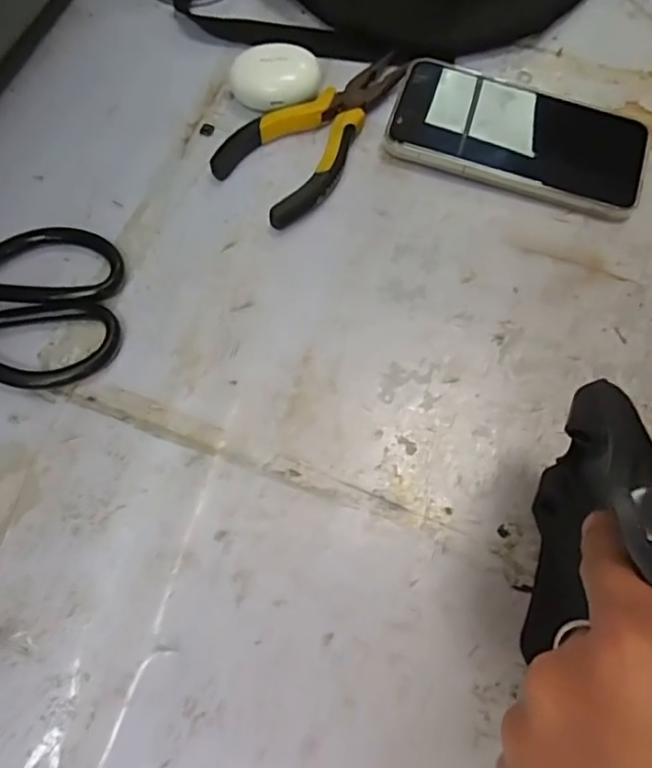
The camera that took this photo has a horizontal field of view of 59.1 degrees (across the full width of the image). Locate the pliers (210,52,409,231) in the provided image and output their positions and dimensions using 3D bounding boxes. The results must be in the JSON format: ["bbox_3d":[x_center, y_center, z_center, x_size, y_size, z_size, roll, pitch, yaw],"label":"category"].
[{"bbox_3d":[0.001,-0.166,0.376,0.145,0.016,0.072,-41,76,-14],"label":"pliers"}]

